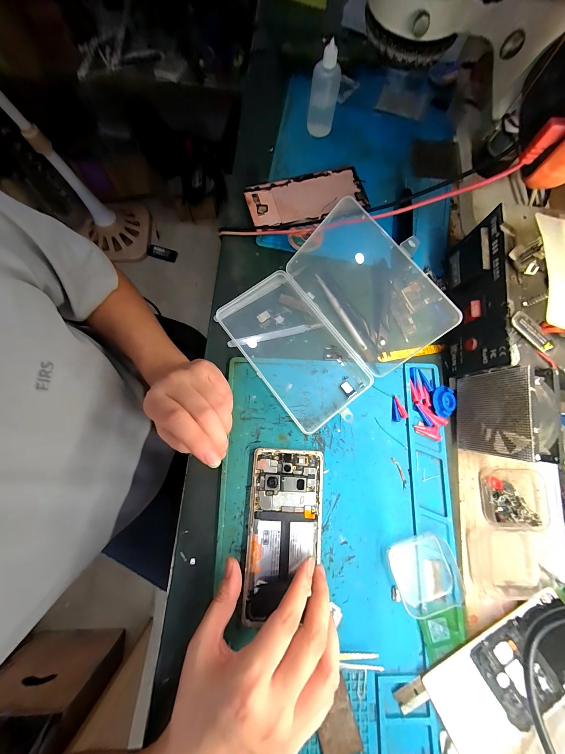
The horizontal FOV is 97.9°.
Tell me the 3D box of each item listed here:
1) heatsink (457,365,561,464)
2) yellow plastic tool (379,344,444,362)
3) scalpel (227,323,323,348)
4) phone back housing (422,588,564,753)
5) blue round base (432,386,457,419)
[{"bbox_3d":[0.211,0.037,0.241,0.034,0.083,0.079,6,79,0],"label":"heatsink"},{"bbox_3d":[0.156,-0.029,0.297,0.083,0.005,0.011,-9,79,-3],"label":"yellow plastic tool"},{"bbox_3d":[-0.009,-0.051,0.294,0.113,0.004,0.009,-12,79,-4],"label":"scalpel"},{"bbox_3d":[0.218,0.280,0.233,0.160,0.013,0.072,-28,81,-6],"label":"phone back housing"},{"bbox_3d":[0.183,0.028,0.279,0.026,0.007,0.035,-3,79,-2],"label":"blue round base"}]

